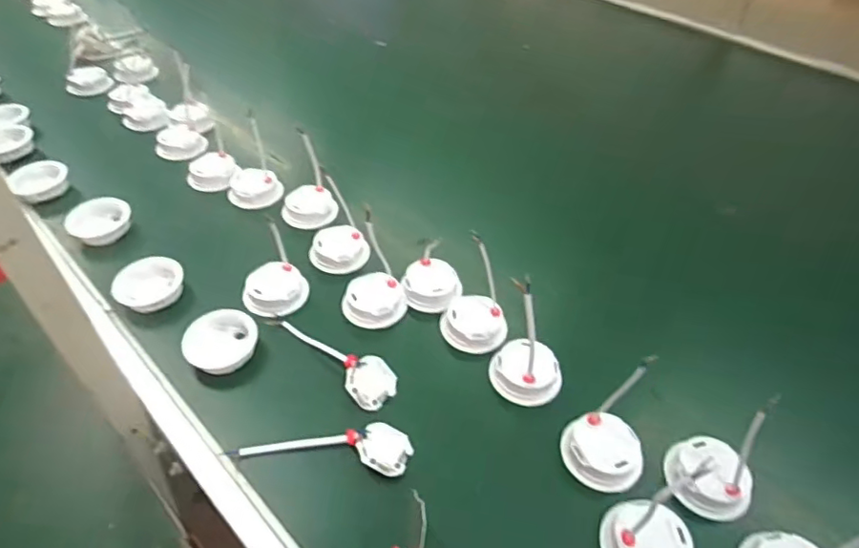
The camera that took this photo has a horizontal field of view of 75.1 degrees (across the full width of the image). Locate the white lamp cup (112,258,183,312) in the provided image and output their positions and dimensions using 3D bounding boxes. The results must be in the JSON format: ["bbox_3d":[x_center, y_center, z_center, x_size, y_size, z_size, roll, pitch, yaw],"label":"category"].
[{"bbox_3d":[-0.321,0.011,0.640,0.073,0.027,0.060,-27,52,-26],"label":"white lamp cup"}]

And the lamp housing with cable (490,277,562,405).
[{"bbox_3d":[0.100,0.063,0.537,0.072,0.129,0.060,20,46,17],"label":"lamp housing with cable"}]

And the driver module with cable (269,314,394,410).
[{"bbox_3d":[-0.103,0.078,0.591,0.168,0.020,0.050,34,52,29],"label":"driver module with cable"}]

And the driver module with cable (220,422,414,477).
[{"bbox_3d":[-0.099,0.153,0.517,0.163,0.014,0.051,7,44,4],"label":"driver module with cable"}]

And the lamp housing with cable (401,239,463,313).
[{"bbox_3d":[0.004,0.002,0.648,0.067,0.065,0.068,3,44,1],"label":"lamp housing with cable"}]

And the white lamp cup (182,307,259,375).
[{"bbox_3d":[-0.219,0.072,0.590,0.071,0.034,0.066,1,44,-1],"label":"white lamp cup"}]

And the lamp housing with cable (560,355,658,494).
[{"bbox_3d":[0.161,0.121,0.473,0.070,0.135,0.065,29,50,26],"label":"lamp housing with cable"}]

